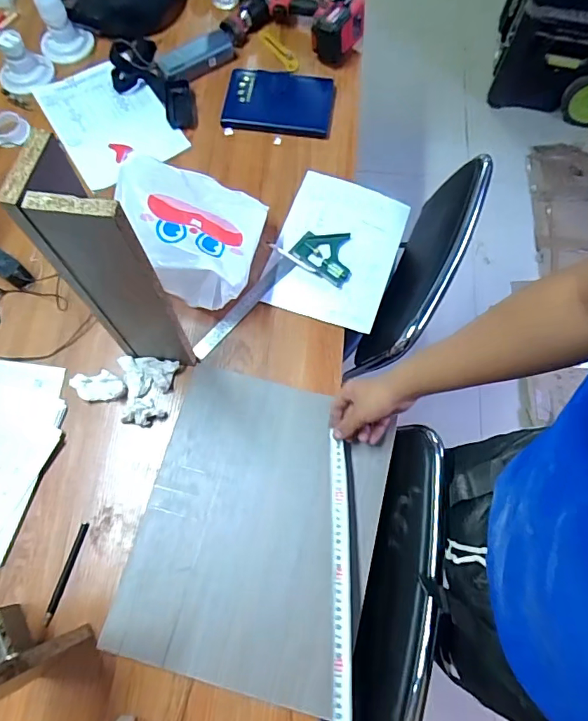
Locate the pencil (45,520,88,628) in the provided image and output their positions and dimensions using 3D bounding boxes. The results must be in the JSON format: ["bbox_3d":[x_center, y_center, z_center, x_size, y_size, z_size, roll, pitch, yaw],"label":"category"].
[{"bbox_3d":[-0.322,0.299,0.673,0.013,0.006,0.134,15,72,4],"label":"pencil"}]

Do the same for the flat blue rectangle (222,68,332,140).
[{"bbox_3d":[-0.029,-0.530,0.956,0.211,0.023,0.155,7,71,1],"label":"flat blue rectangle"}]

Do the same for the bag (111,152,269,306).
[{"bbox_3d":[-0.163,-0.212,0.780,0.223,0.148,0.203,16,72,4],"label":"bag"}]

